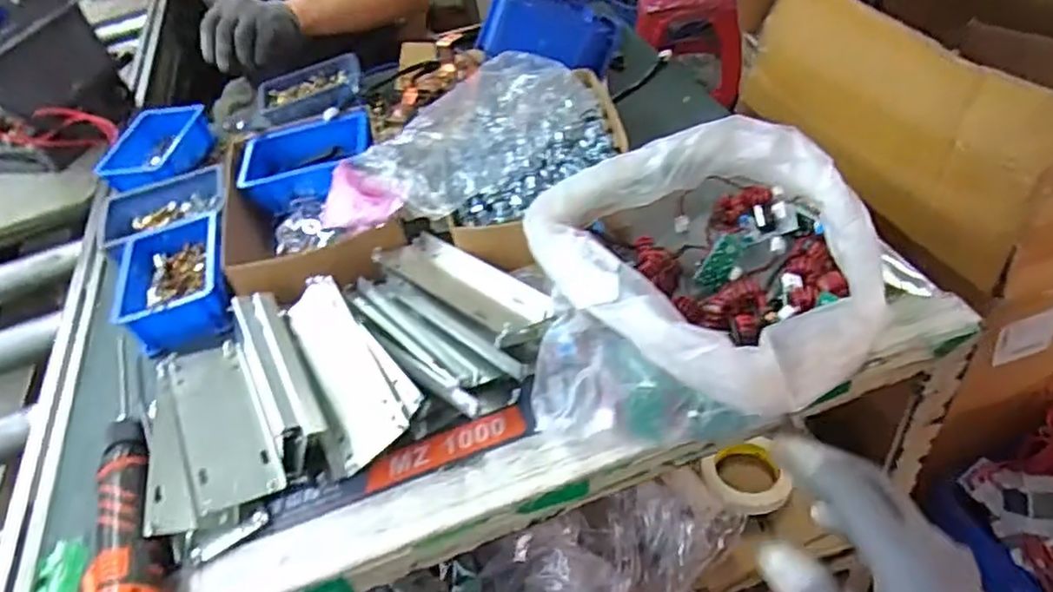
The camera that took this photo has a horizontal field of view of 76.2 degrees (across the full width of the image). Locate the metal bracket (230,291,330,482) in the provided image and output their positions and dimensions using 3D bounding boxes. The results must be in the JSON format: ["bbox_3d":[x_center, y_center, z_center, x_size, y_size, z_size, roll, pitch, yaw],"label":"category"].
[{"bbox_3d":[-0.213,0.065,0.577,0.042,0.042,0.195,-23,49,-18],"label":"metal bracket"}]

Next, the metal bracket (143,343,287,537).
[{"bbox_3d":[-0.265,0.106,0.563,0.094,0.021,0.185,-19,48,-14],"label":"metal bracket"}]

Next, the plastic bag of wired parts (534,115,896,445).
[{"bbox_3d":[0.142,-0.018,0.561,0.272,0.102,0.276,-3,46,1],"label":"plastic bag of wired parts"}]

